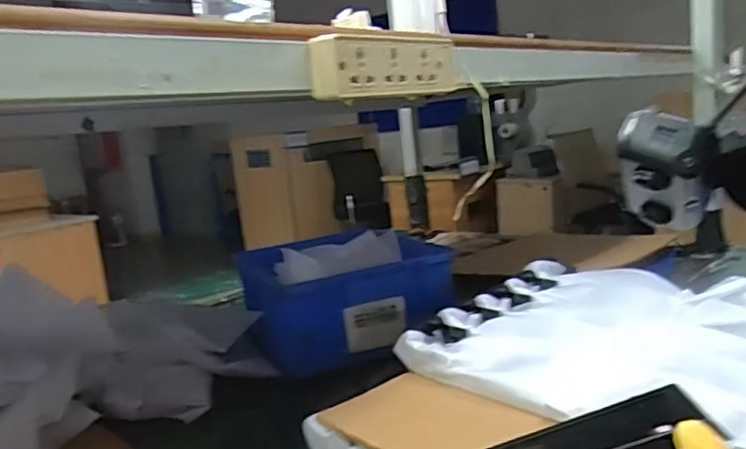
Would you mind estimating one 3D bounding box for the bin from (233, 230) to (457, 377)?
[{"bbox_3d":[-0.049,0.118,1.100,0.314,0.139,0.318,-10,10,-20],"label":"bin"}]

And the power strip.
[{"bbox_3d":[0.014,-0.144,0.563,0.030,0.054,0.165,3,14,43],"label":"power strip"}]

